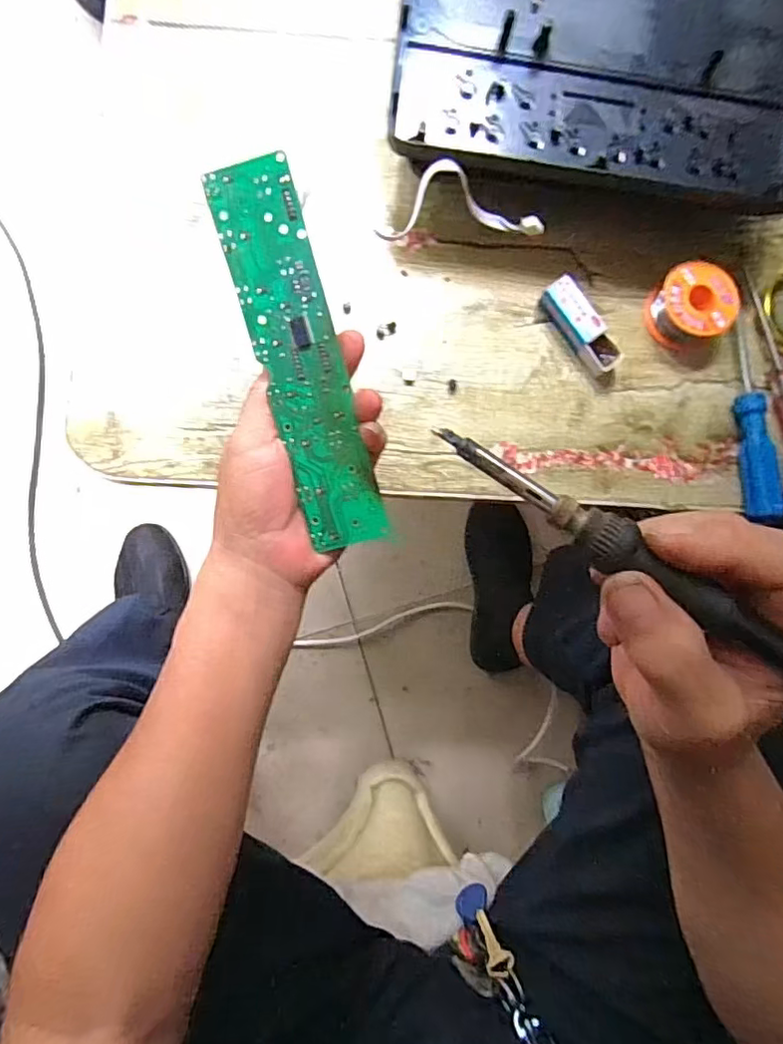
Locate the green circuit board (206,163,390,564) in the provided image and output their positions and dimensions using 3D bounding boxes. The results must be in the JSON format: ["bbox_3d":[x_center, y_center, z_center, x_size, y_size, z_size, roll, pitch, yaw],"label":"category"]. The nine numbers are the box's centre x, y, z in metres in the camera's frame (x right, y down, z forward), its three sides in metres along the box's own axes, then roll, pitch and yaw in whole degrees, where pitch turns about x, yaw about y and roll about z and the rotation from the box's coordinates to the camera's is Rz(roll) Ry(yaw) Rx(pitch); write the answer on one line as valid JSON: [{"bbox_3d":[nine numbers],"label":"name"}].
[{"bbox_3d":[-0.049,-0.085,0.311,0.044,0.004,0.205,-14,101,4],"label":"green circuit board"}]

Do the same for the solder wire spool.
[{"bbox_3d":[0.217,-0.157,0.410,0.053,0.028,0.052,0,86,-6],"label":"solder wire spool"}]

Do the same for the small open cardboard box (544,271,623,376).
[{"bbox_3d":[0.134,-0.138,0.406,0.024,0.020,0.070,-35,90,-7],"label":"small open cardboard box"}]

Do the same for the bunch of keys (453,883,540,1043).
[{"bbox_3d":[0.075,0.347,0.443,0.048,0.131,0.028,-37,112,-7],"label":"bunch of keys"}]

